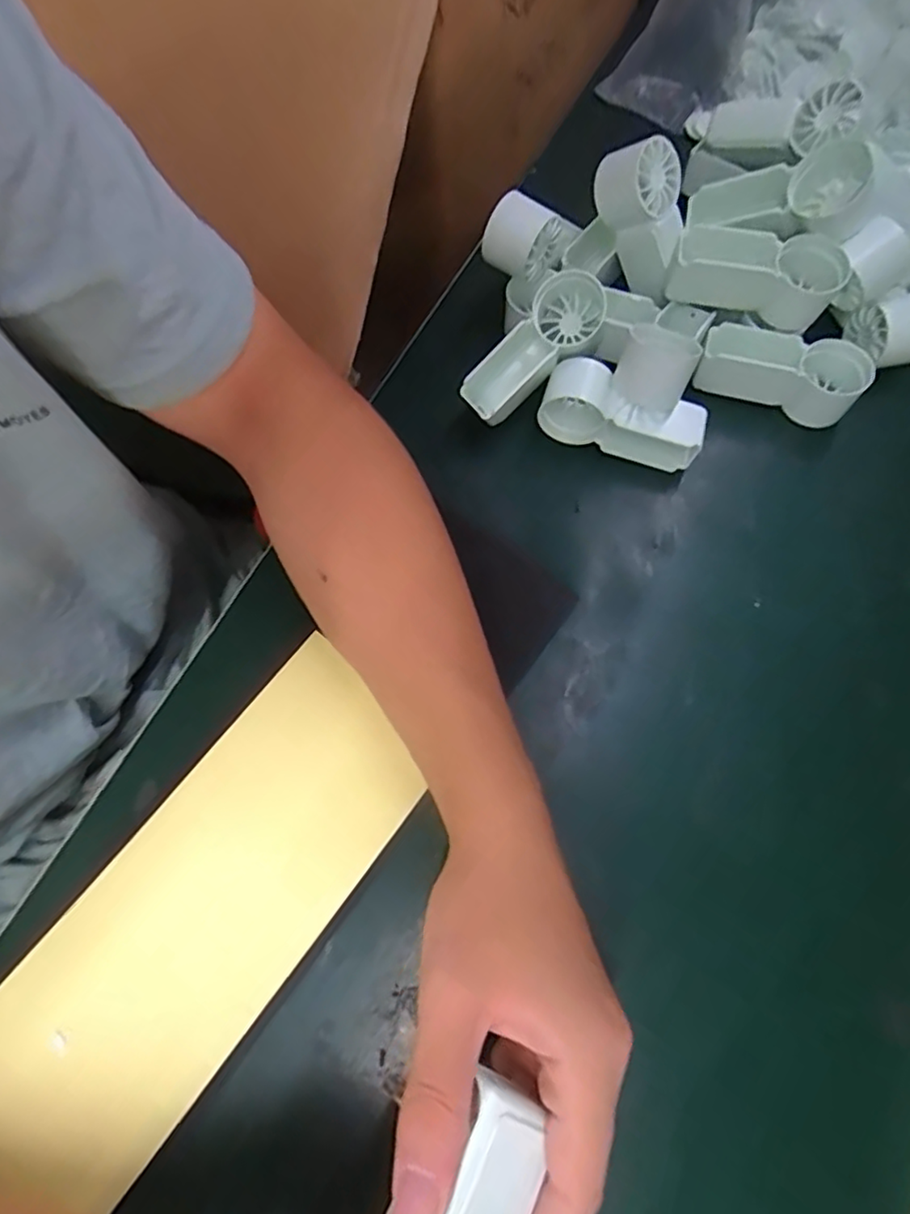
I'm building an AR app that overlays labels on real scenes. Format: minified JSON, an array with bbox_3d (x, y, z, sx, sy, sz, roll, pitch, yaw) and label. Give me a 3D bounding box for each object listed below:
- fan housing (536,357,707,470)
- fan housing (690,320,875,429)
[{"bbox_3d":[0.099,-0.113,0.367,0.093,0.038,0.033,17,72,6],"label":"fan housing"},{"bbox_3d":[0.195,-0.142,0.376,0.093,0.036,0.041,20,72,7],"label":"fan housing"}]

